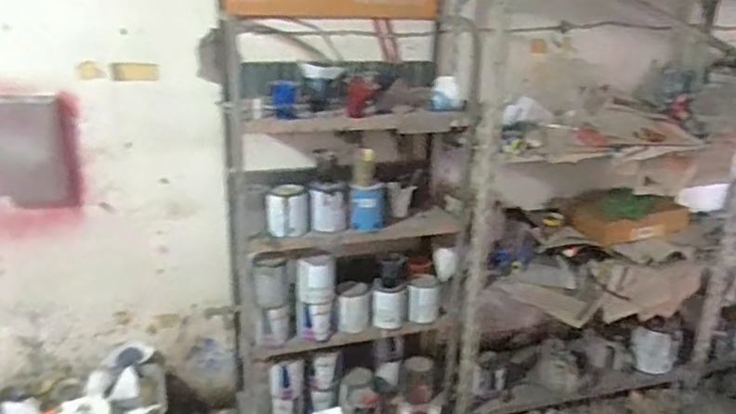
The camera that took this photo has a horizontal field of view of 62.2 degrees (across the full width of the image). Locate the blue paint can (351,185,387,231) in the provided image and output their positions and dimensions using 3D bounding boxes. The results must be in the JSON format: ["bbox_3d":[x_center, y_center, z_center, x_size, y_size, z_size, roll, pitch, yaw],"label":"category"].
[{"bbox_3d":[0.003,-0.001,1.829,0.095,0.124,0.089,2,19,-1],"label":"blue paint can"}]

